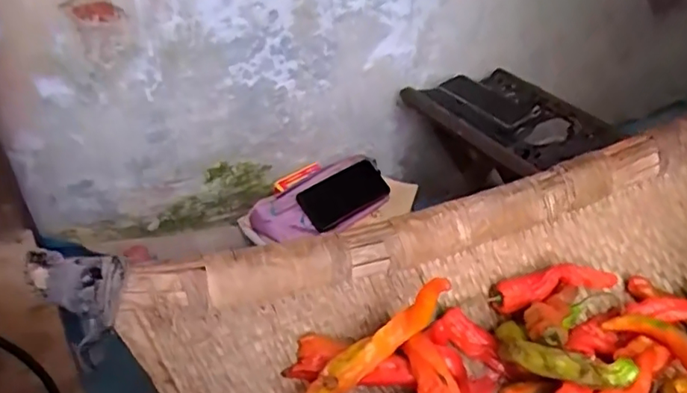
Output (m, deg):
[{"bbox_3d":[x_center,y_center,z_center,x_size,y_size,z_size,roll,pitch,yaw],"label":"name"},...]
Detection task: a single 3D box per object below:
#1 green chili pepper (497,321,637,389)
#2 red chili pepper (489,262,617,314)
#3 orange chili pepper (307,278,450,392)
[{"bbox_3d":[0.153,0.114,0.401,0.095,0.024,0.033,11,32,40],"label":"green chili pepper"},{"bbox_3d":[0.180,0.070,0.476,0.112,0.018,0.028,-9,36,-16],"label":"red chili pepper"},{"bbox_3d":[0.017,0.110,0.365,0.067,0.067,0.110,14,36,17],"label":"orange chili pepper"}]

